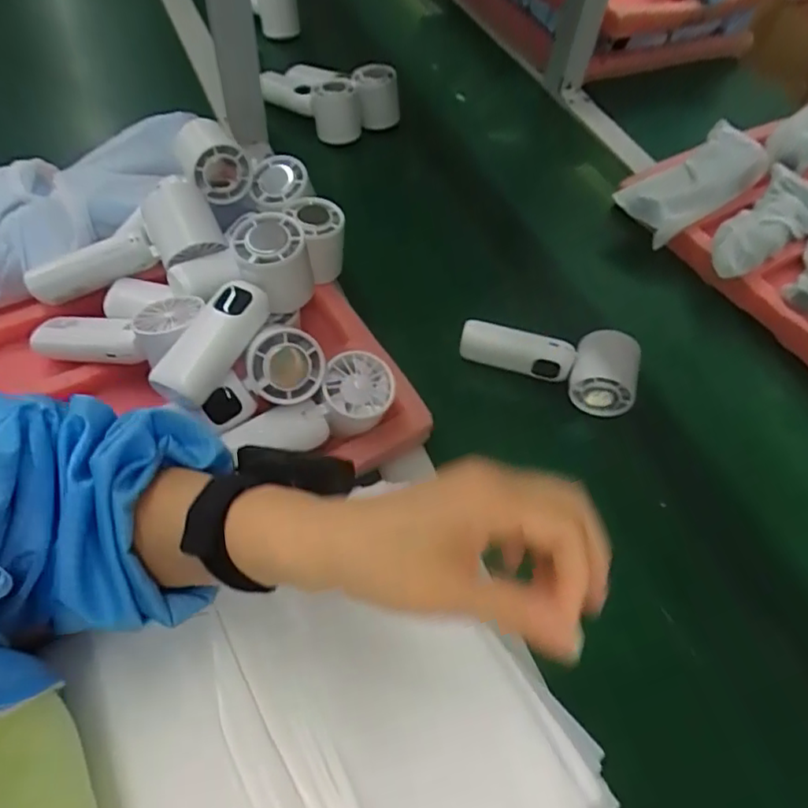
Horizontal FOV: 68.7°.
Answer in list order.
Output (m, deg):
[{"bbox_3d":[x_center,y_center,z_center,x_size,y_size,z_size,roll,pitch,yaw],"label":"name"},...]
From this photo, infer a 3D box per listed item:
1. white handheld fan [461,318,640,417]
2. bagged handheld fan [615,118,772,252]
[{"bbox_3d":[0.127,-0.038,0.522,0.152,0.048,0.055,10,56,4],"label":"white handheld fan"},{"bbox_3d":[0.315,-0.240,0.648,0.165,0.056,0.075,-32,63,-22],"label":"bagged handheld fan"}]

